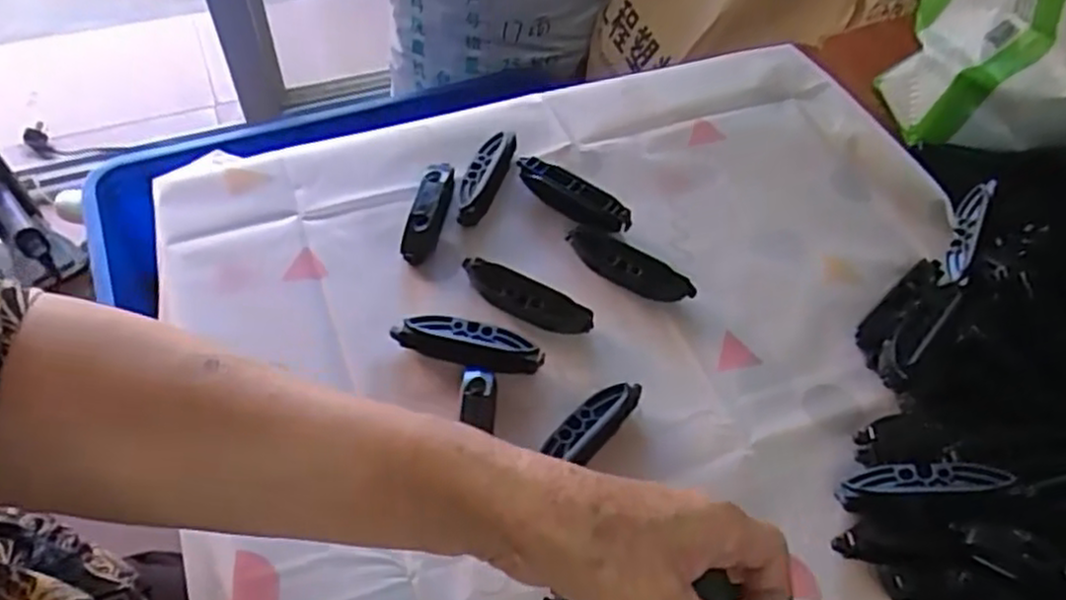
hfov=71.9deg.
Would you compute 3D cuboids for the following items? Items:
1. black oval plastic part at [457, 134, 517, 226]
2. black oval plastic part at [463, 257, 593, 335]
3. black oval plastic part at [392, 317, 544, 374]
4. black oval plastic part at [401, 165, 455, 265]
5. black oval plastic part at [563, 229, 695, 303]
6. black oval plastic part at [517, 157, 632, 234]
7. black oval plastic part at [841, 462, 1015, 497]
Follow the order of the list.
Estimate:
[{"bbox_3d":[-0.033,-0.079,0.475,0.022,0.018,0.073,18,57,7],"label":"black oval plastic part"},{"bbox_3d":[-0.005,-0.001,0.423,0.080,0.019,0.021,23,58,11],"label":"black oval plastic part"},{"bbox_3d":[-0.036,0.023,0.404,0.081,0.017,0.022,15,57,6],"label":"black oval plastic part"},{"bbox_3d":[-0.064,-0.057,0.457,0.017,0.022,0.077,10,56,2],"label":"black oval plastic part"},{"bbox_3d":[0.057,-0.021,0.441,0.081,0.022,0.023,31,60,16],"label":"black oval plastic part"},{"bbox_3d":[0.024,-0.066,0.469,0.080,0.017,0.022,32,60,16],"label":"black oval plastic part"},{"bbox_3d":[0.189,0.087,0.356,0.070,0.004,0.017,-8,51,23],"label":"black oval plastic part"}]

